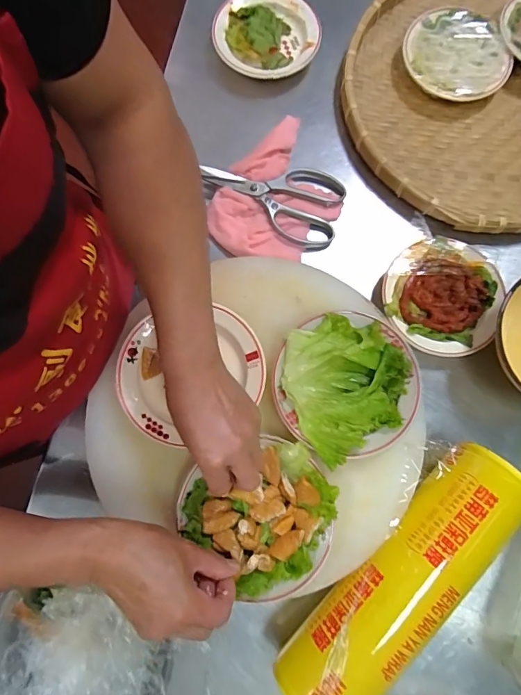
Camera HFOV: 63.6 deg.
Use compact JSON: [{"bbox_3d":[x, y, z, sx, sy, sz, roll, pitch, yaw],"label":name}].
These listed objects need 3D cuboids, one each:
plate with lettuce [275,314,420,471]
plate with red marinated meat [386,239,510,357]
[{"bbox_3d":[0.091,0.037,0.452,0.152,0.037,0.146,0,79,-1],"label":"plate with lettuce"},{"bbox_3d":[0.235,-0.065,0.549,0.144,0.040,0.146,0,79,-1],"label":"plate with red marinated meat"}]

